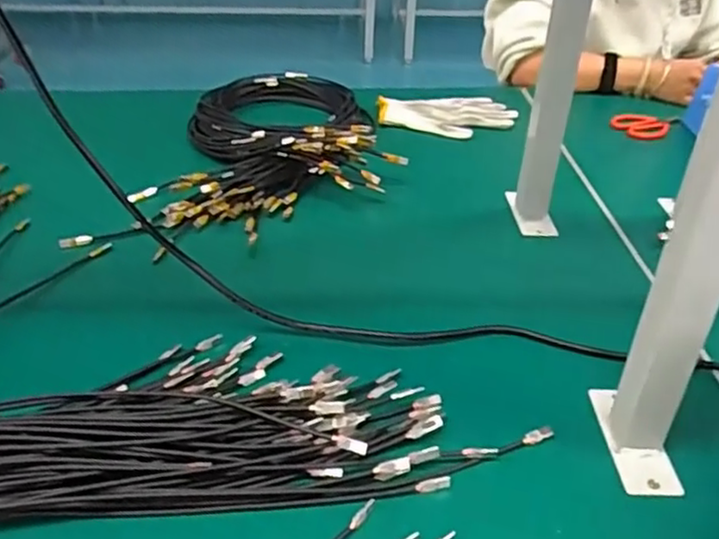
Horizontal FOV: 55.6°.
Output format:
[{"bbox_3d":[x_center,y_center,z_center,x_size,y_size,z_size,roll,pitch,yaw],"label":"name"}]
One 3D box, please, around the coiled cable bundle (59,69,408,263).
[{"bbox_3d":[-0.102,-0.169,0.862,0.311,0.058,0.495,8,36,10],"label":"coiled cable bundle"}]

